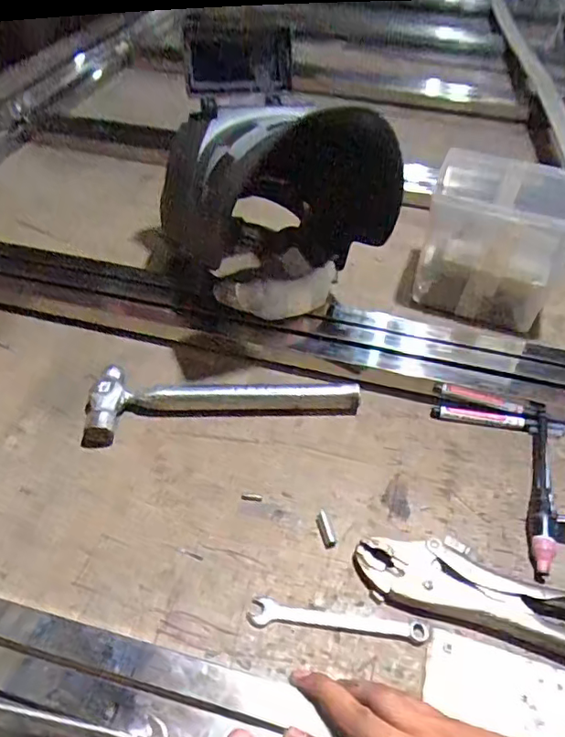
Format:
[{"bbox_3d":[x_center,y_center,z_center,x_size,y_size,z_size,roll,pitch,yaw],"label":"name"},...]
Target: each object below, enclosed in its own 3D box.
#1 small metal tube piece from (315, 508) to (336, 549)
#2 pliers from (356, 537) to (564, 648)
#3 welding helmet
[{"bbox_3d":[0.038,0.142,0.479,0.011,0.005,0.034,-11,48,-13],"label":"small metal tube piece"},{"bbox_3d":[0.171,0.185,0.446,0.214,0.015,0.055,16,48,11],"label":"pliers"},{"bbox_3d":[-0.013,-0.216,0.609,0.286,0.267,0.218,36,55,27],"label":"welding helmet"}]

